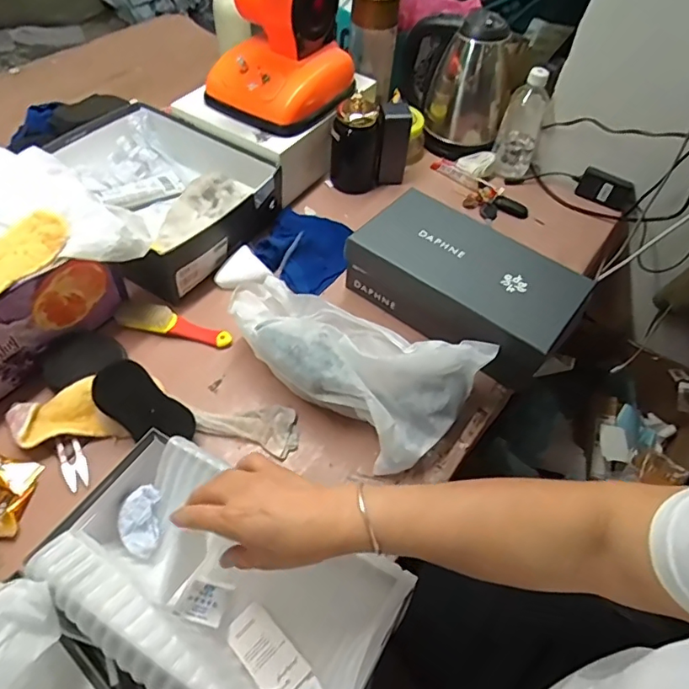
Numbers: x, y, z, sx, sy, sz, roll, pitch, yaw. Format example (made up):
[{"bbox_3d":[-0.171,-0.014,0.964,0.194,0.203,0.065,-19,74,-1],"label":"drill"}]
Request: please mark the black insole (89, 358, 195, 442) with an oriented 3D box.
[{"bbox_3d":[-0.232,0.070,0.612,0.124,0.034,0.060,33,56,0],"label":"black insole"}]

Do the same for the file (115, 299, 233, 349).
[{"bbox_3d":[-0.234,-0.027,0.713,0.163,0.020,0.043,19,54,9],"label":"file"}]

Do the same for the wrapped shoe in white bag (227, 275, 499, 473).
[{"bbox_3d":[0.004,0.006,0.667,0.308,0.083,0.182,31,57,17],"label":"wrapped shoe in white bag"}]

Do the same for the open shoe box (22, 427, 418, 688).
[{"bbox_3d":[-0.113,0.218,0.478,0.294,0.093,0.171,32,57,13],"label":"open shoe box"}]

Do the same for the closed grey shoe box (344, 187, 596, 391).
[{"bbox_3d":[0.163,-0.085,0.738,0.291,0.097,0.161,36,58,20],"label":"closed grey shoe box"}]

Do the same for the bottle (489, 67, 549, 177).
[{"bbox_3d":[0.314,-0.394,0.933,0.077,0.174,0.065,23,55,12],"label":"bottle"}]

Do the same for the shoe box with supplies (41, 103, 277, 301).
[{"bbox_3d":[-0.292,-0.242,0.826,0.332,0.092,0.266,33,57,18],"label":"shoe box with supplies"}]

